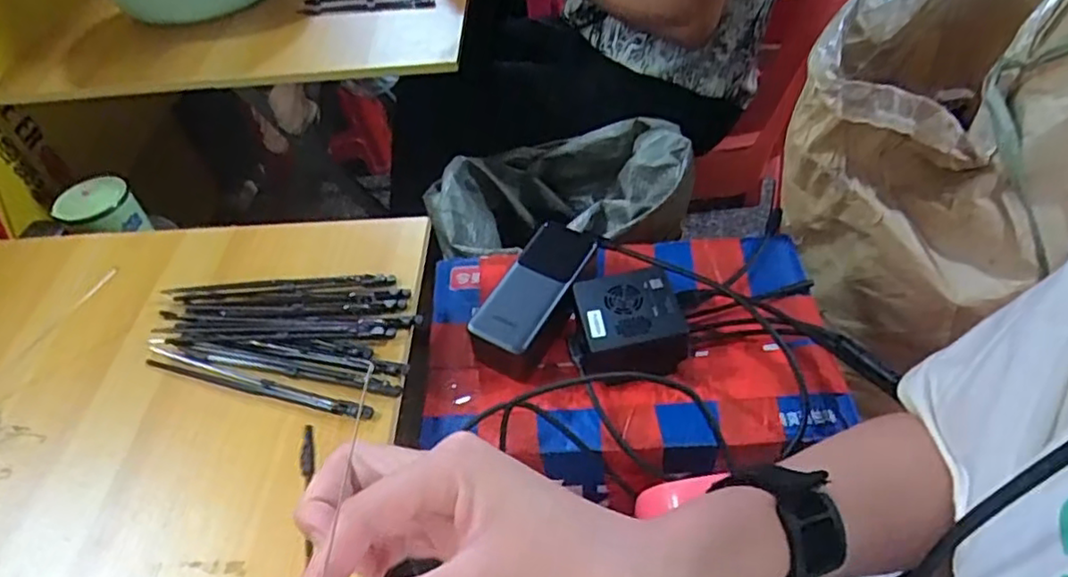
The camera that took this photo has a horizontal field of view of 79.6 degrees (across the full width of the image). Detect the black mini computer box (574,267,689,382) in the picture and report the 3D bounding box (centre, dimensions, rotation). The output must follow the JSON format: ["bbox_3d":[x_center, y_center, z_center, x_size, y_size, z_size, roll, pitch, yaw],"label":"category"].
[{"bbox_3d":[0.075,0.031,0.512,0.076,0.047,0.081,-10,48,-2],"label":"black mini computer box"}]

